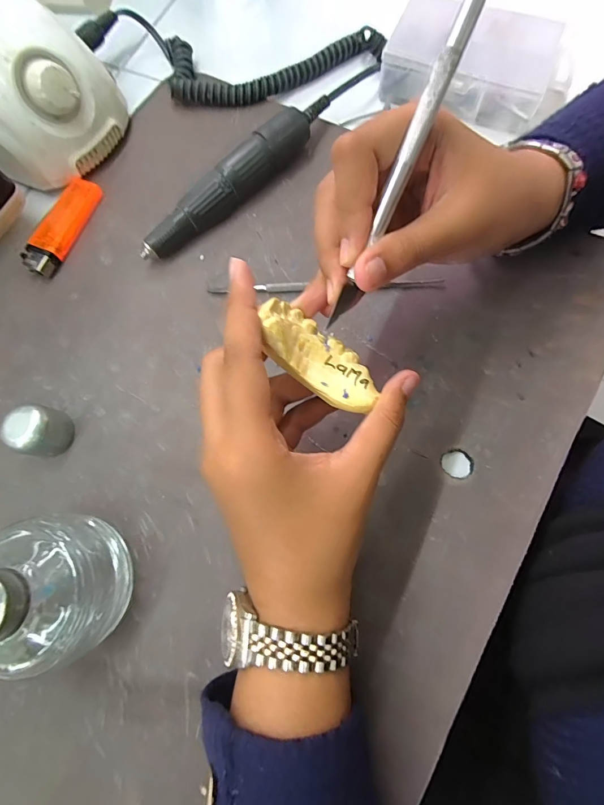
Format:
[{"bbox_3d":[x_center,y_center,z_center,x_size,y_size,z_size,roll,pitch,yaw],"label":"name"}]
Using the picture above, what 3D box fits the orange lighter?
[{"bbox_3d":[-0.175,-0.129,0.284,0.025,0.011,0.080,20,77,7],"label":"orange lighter"}]

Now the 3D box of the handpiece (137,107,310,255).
[{"bbox_3d":[-0.050,-0.149,0.274,0.143,0.031,0.026,-43,78,-9],"label":"handpiece"}]

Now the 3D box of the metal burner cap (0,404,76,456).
[{"bbox_3d":[-0.157,0.017,0.235,0.023,0.030,0.028,22,77,7],"label":"metal burner cap"}]

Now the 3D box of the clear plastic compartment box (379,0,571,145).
[{"bbox_3d":[0.131,-0.254,0.293,0.126,0.039,0.068,23,77,8],"label":"clear plastic compartment box"}]

